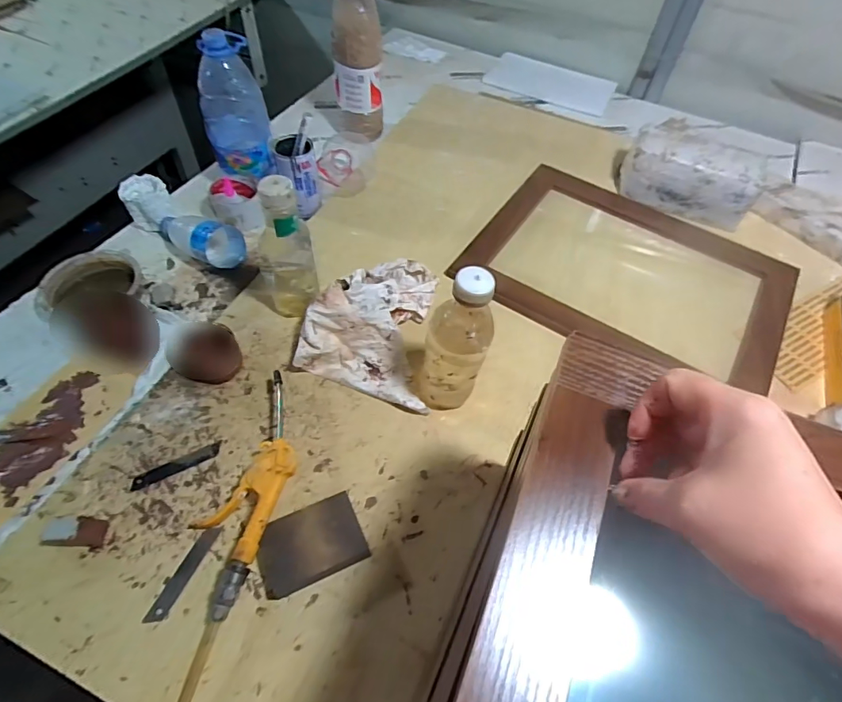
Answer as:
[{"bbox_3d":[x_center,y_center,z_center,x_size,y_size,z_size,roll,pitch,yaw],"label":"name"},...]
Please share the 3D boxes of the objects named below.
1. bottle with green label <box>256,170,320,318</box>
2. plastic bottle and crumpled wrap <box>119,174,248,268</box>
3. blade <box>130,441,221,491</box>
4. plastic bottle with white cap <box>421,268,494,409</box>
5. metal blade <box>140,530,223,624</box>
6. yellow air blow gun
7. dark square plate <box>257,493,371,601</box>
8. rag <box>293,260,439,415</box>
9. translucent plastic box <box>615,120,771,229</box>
[{"bbox_3d":[-0.165,-0.117,0.617,0.067,0.211,0.058,-35,64,-25],"label":"bottle with green label"},{"bbox_3d":[-0.367,-0.193,0.750,0.217,0.070,0.073,29,58,16],"label":"plastic bottle and crumpled wrap"},{"bbox_3d":[-0.276,0.131,0.548,0.096,0.004,0.017,-23,59,-23],"label":"blade"},{"bbox_3d":[0.039,-0.005,0.540,0.072,0.198,0.058,15,55,7],"label":"plastic bottle with white cap"},{"bbox_3d":[-0.238,0.223,0.486,0.018,0.006,0.097,21,56,11],"label":"metal blade"},{"bbox_3d":[-0.180,0.139,0.518,0.083,0.052,0.245,17,56,9],"label":"yellow air blow gun"},{"bbox_3d":[-0.113,0.198,0.493,0.104,0.031,0.071,-19,58,-16],"label":"dark square plate"},{"bbox_3d":[-0.048,-0.049,0.652,0.183,0.074,0.219,18,56,9],"label":"rag"},{"bbox_3d":[0.472,-0.310,0.846,0.224,0.109,0.105,25,57,14],"label":"translucent plastic box"}]

